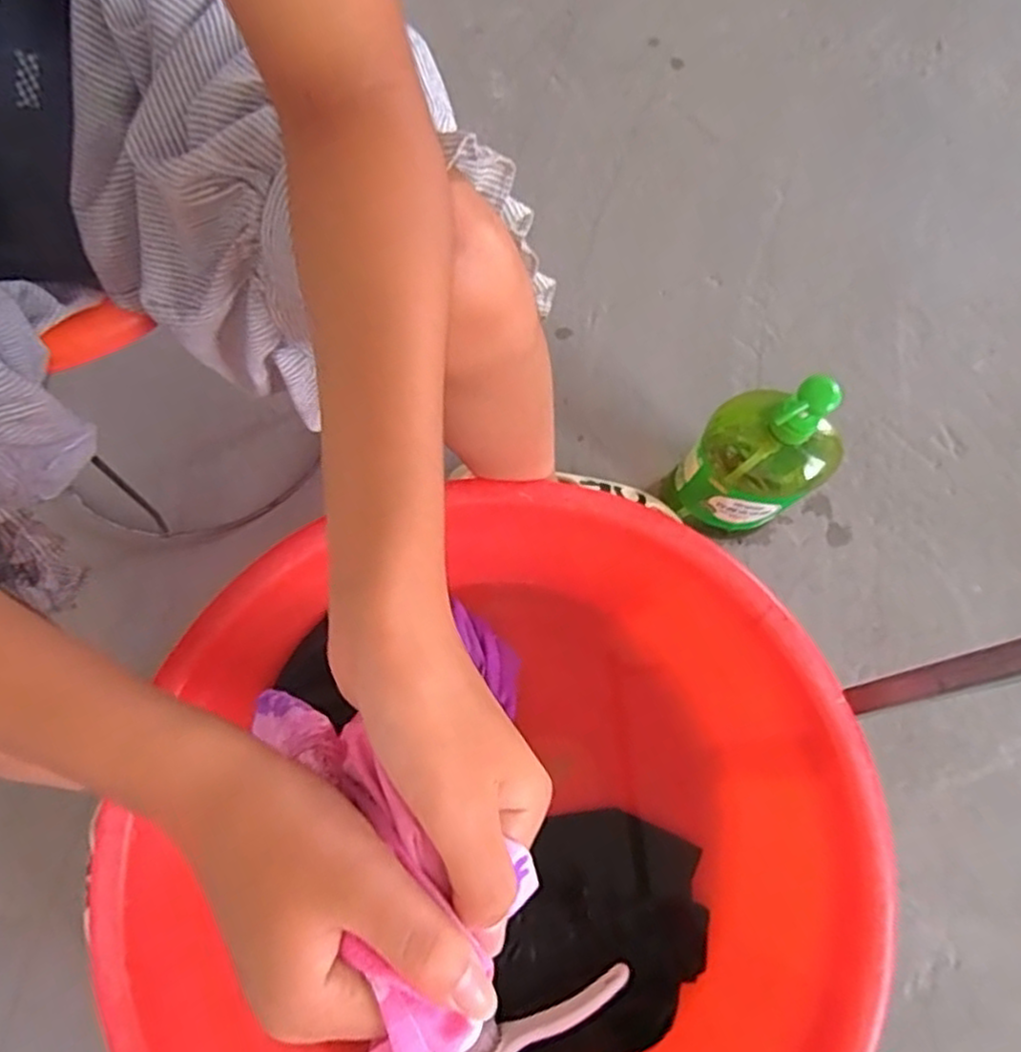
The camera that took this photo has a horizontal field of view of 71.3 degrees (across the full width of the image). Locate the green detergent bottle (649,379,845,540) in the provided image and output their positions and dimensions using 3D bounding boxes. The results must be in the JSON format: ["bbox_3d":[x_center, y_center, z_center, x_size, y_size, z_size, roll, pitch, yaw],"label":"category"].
[{"bbox_3d":[0.227,-0.058,0.677,0.094,0.265,0.103,-33,78,-10],"label":"green detergent bottle"}]

